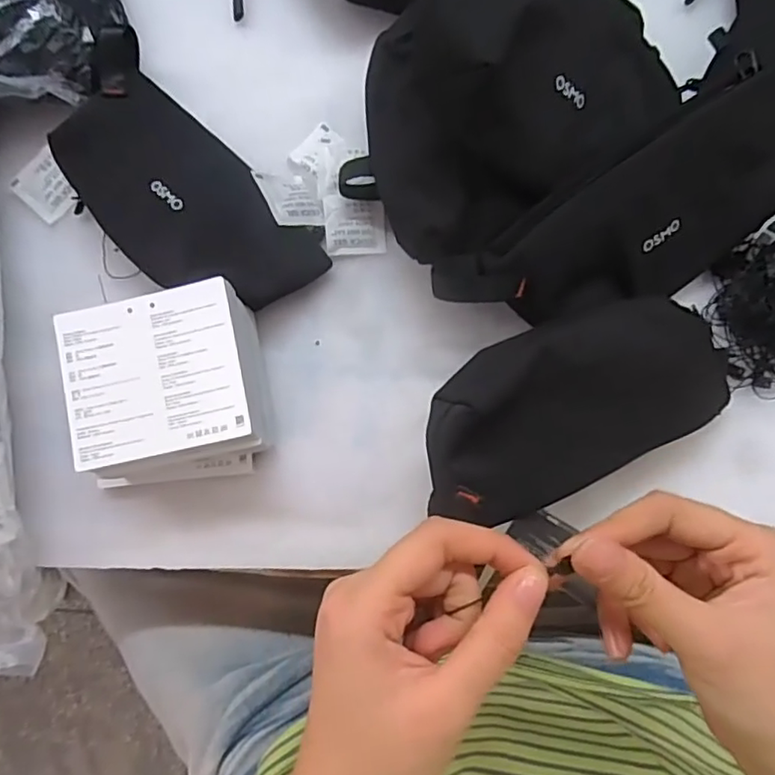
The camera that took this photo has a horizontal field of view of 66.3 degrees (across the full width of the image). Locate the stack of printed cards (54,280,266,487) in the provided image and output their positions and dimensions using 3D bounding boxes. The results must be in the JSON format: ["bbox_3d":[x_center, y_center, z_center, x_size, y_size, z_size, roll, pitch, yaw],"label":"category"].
[{"bbox_3d":[-0.129,0.004,0.357,0.113,0.064,0.104,-12,82,2],"label":"stack of printed cards"}]

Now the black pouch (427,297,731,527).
[{"bbox_3d":[0.110,0.007,0.320,0.188,0.051,0.084,-17,82,-19],"label":"black pouch"}]

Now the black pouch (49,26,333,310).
[{"bbox_3d":[-0.136,-0.126,0.379,0.198,0.039,0.093,44,88,8],"label":"black pouch"}]

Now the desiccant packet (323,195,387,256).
[{"bbox_3d":[-0.021,-0.107,0.391,0.038,0.010,0.037,-5,83,3],"label":"desiccant packet"}]

